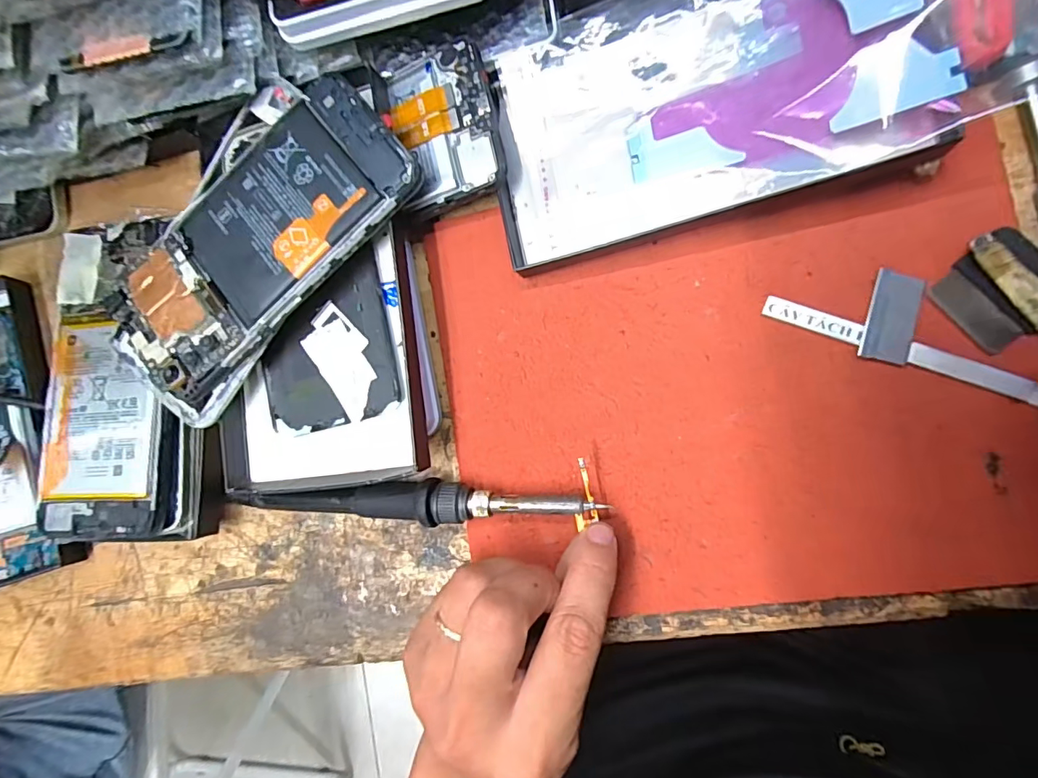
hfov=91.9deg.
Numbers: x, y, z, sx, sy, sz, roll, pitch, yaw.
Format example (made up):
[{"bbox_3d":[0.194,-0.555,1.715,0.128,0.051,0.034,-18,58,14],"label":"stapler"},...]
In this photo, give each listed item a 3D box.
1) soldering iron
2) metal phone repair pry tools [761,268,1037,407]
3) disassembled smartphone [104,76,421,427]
[{"bbox_3d":[-0.055,0.054,0.241,0.183,0.021,0.019,-5,88,11],"label":"soldering iron"},{"bbox_3d":[0.169,-0.025,0.206,0.123,0.011,0.036,19,96,8],"label":"metal phone repair pry tools"},{"bbox_3d":[-0.120,-0.065,0.228,0.160,0.011,0.073,-45,84,5],"label":"disassembled smartphone"}]

